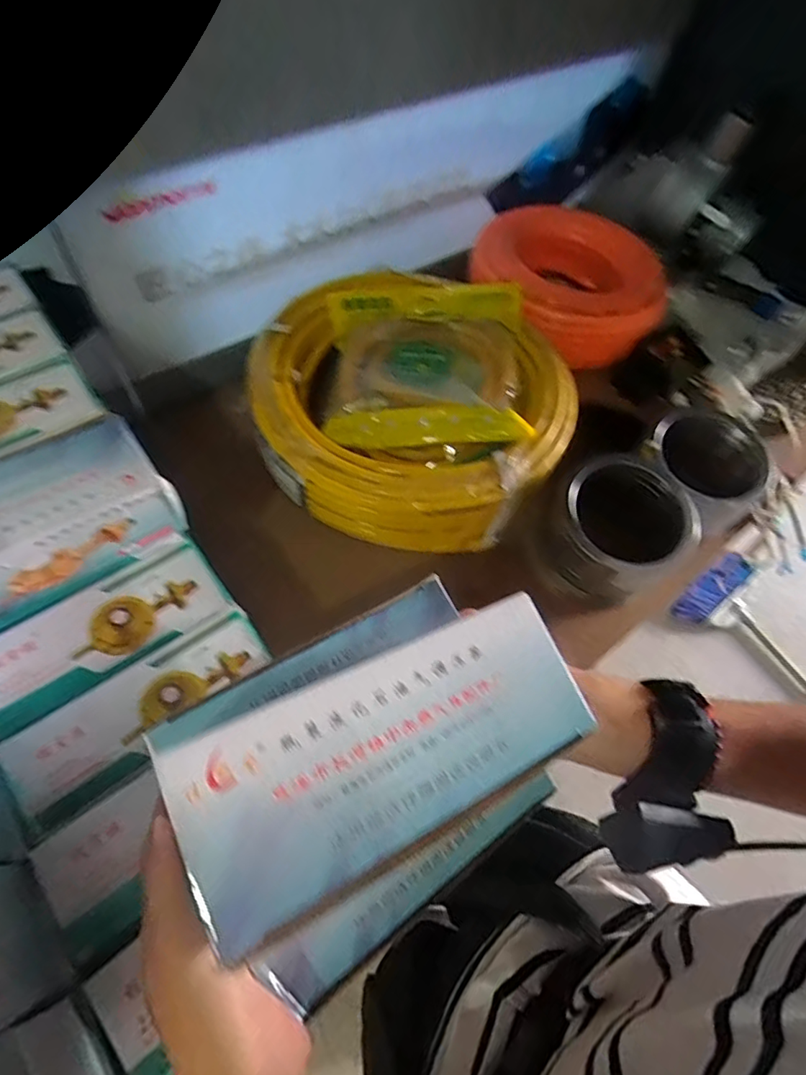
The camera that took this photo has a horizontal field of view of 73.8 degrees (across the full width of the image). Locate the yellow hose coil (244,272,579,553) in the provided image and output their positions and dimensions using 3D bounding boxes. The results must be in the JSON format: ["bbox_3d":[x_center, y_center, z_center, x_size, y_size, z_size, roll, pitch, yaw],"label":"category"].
[{"bbox_3d":[0.012,-0.172,0.673,0.372,0.092,0.359,2,59,-3],"label":"yellow hose coil"}]

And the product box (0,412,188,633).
[{"bbox_3d":[-0.273,-0.006,0.403,0.186,0.086,0.080,-30,66,-20],"label":"product box"}]

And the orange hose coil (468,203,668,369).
[{"bbox_3d":[0.243,-0.385,0.813,0.275,0.097,0.258,2,59,-3],"label":"orange hose coil"}]

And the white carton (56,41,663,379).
[{"bbox_3d":[-0.023,-0.441,0.716,0.775,0.218,0.087,-30,66,-20],"label":"white carton"}]

